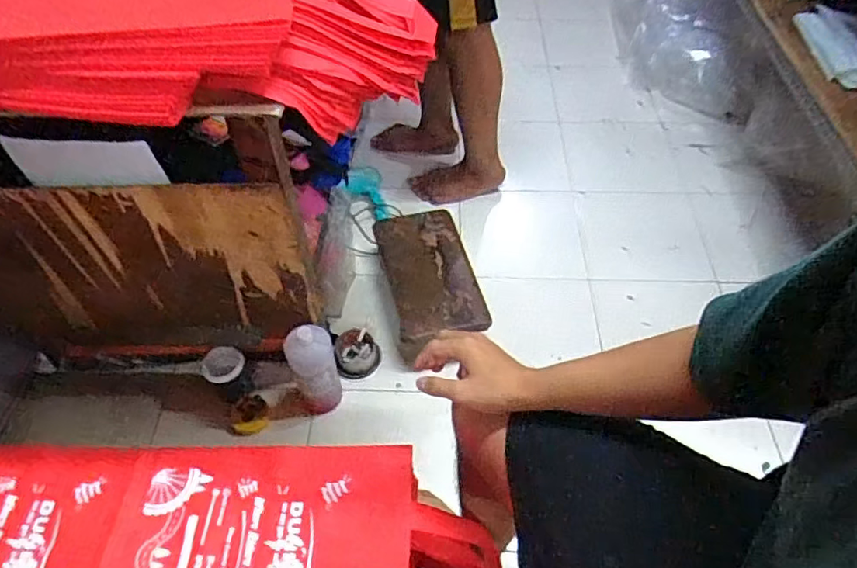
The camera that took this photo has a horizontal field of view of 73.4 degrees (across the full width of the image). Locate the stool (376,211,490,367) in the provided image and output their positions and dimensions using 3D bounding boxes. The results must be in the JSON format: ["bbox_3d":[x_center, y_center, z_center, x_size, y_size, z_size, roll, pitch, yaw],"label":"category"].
[{"bbox_3d":[0.000,-0.009,1.275,0.186,0.124,0.343,-11,53,-9],"label":"stool"}]

